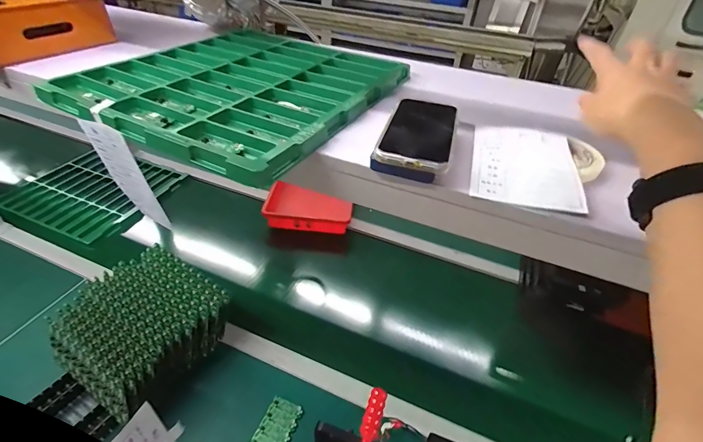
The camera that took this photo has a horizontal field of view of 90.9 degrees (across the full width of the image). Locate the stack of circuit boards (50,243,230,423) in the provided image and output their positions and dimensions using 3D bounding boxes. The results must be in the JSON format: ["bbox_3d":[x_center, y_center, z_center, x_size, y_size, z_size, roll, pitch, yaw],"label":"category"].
[{"bbox_3d":[-0.377,0.188,0.631,0.216,0.102,0.231,24,45,21],"label":"stack of circuit boards"}]

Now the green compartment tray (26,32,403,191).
[{"bbox_3d":[-0.157,-0.211,0.522,0.368,0.029,0.403,22,44,19],"label":"green compartment tray"}]

